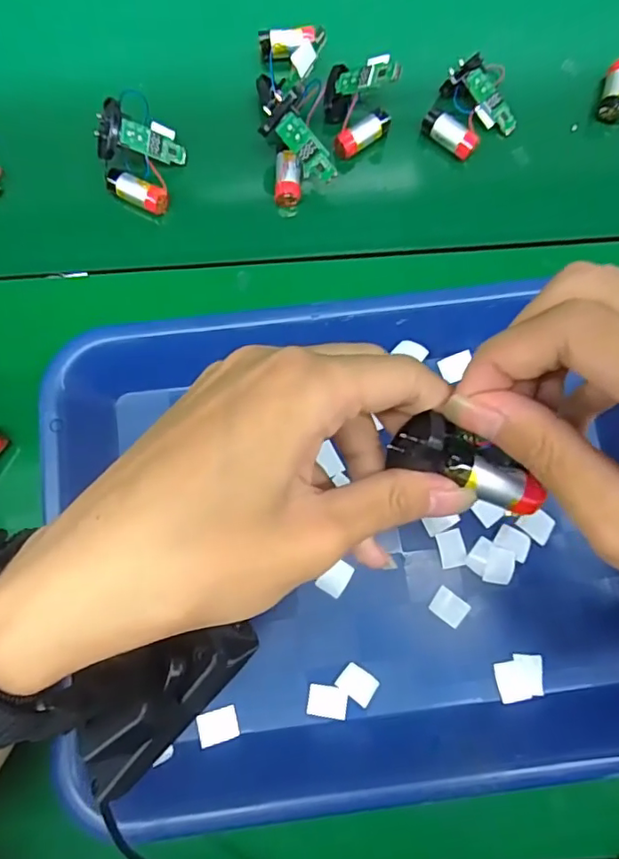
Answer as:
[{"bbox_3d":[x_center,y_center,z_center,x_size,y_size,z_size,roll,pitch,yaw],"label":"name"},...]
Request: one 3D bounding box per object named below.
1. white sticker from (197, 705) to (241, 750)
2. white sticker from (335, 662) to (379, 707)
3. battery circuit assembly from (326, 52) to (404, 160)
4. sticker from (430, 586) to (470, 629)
[{"bbox_3d":[-0.048,0.157,0.291,0.021,0.004,0.016,-13,75,-11],"label":"white sticker"},{"bbox_3d":[0.026,0.136,0.294,0.019,0.004,0.016,35,79,3],"label":"white sticker"},{"bbox_3d":[0.030,-0.203,0.341,0.043,0.034,0.051,11,78,-1],"label":"battery circuit assembly"},{"bbox_3d":[0.077,0.098,0.302,0.019,0.004,0.016,37,80,-1],"label":"sticker"}]

